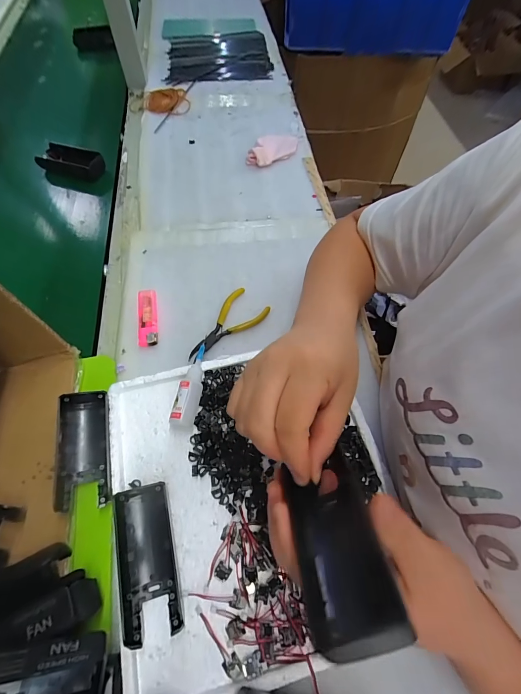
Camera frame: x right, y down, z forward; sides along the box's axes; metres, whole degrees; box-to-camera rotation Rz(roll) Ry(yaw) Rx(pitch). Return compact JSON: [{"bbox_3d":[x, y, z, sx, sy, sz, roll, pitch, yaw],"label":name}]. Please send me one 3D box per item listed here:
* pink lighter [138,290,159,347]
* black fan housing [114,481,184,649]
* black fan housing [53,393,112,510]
[{"bbox_3d":[-0.142,-0.039,0.408,0.023,0.013,0.081,-7,62,-4],"label":"pink lighter"},{"bbox_3d":[-0.097,0.176,0.274,0.045,0.020,0.110,-14,63,-8],"label":"black fan housing"},{"bbox_3d":[-0.172,0.097,0.313,0.049,0.026,0.105,-13,63,-7],"label":"black fan housing"}]

